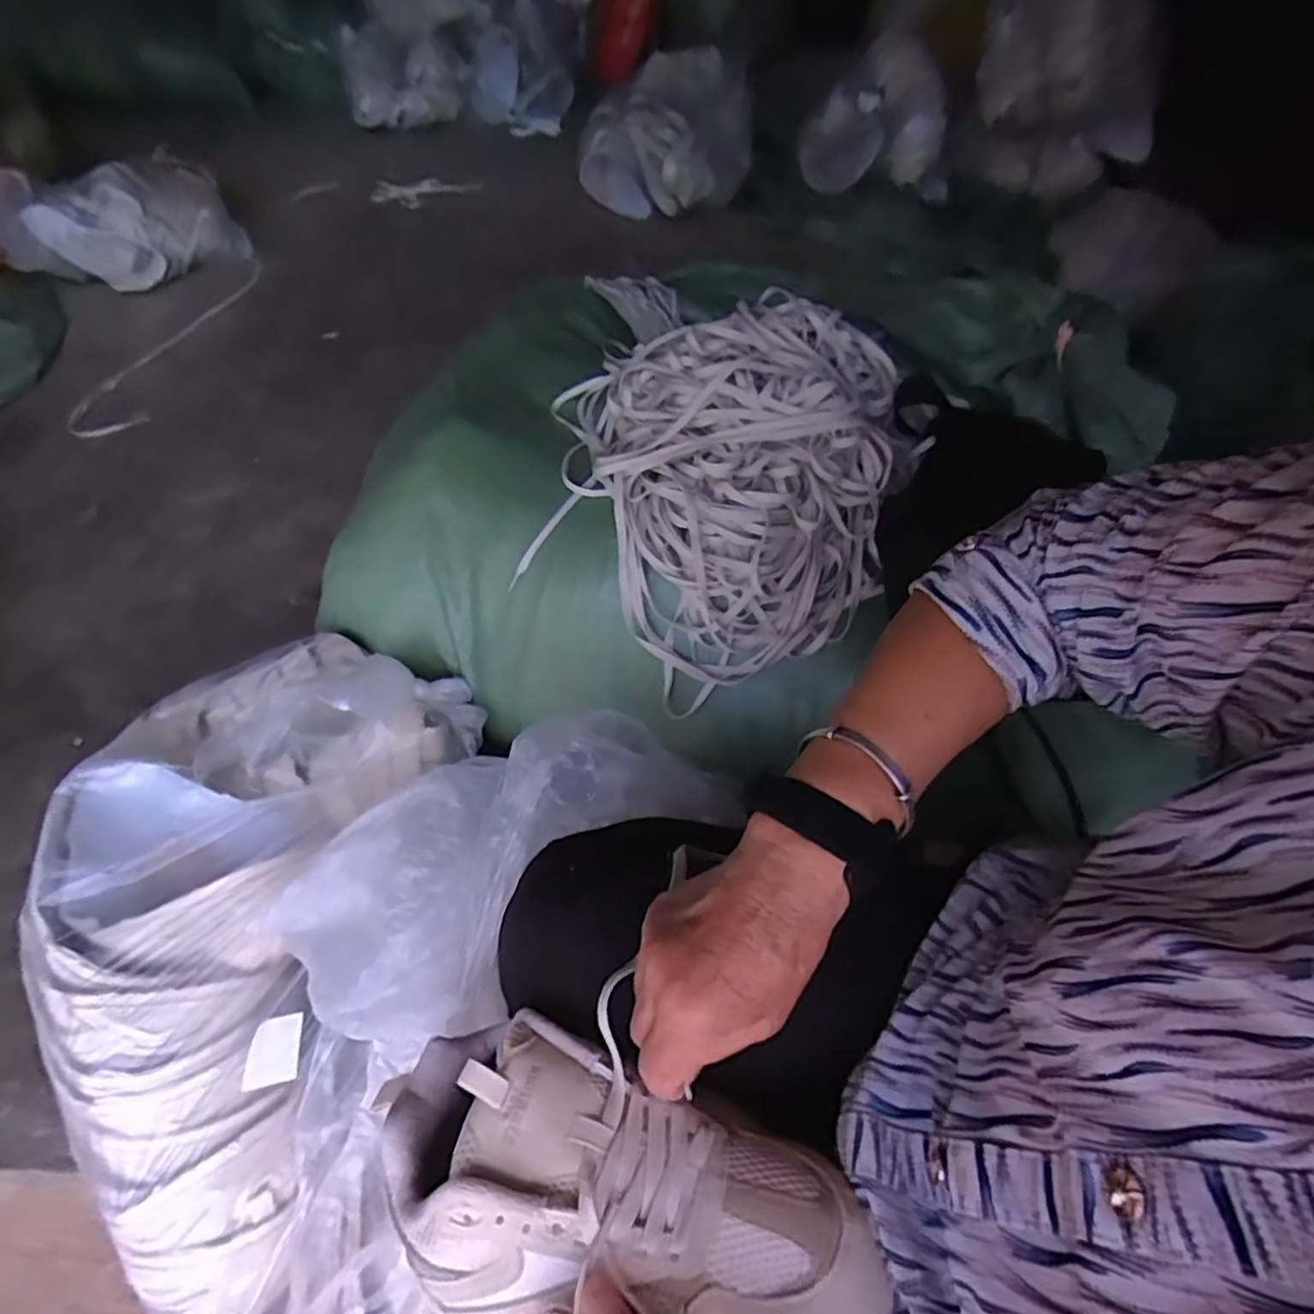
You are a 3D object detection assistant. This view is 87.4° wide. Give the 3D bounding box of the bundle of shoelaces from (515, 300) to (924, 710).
[{"bbox_3d":[0.066,-0.178,0.655,0.357,0.153,0.386,0,54,1],"label":"bundle of shoelaces"}]

